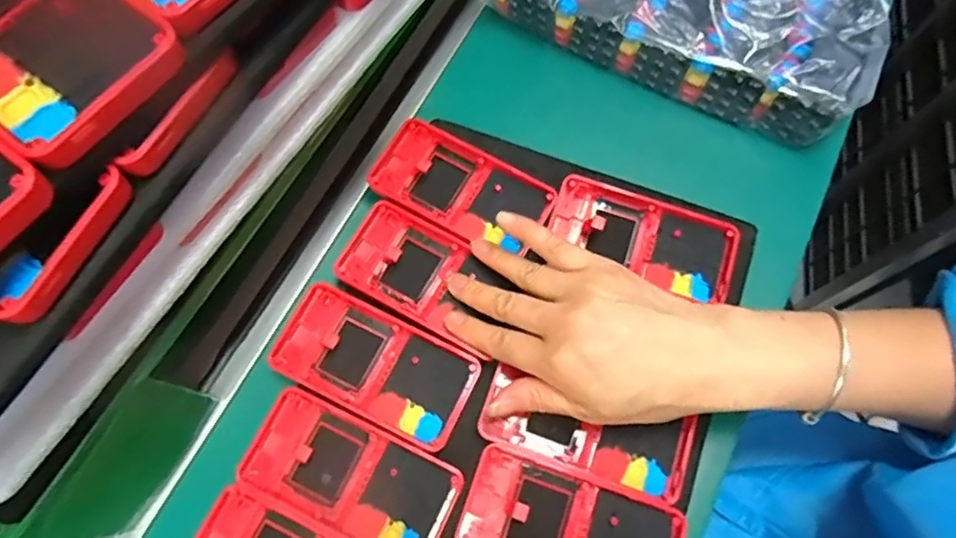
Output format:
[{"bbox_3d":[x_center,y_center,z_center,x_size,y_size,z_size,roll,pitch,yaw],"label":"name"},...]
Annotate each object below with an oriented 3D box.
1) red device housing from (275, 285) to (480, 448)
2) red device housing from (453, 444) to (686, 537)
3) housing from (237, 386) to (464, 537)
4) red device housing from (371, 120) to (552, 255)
[{"bbox_3d":[-0.065,0.060,0.369,0.123,0.026,0.061,24,66,14],"label":"red device housing"},{"bbox_3d":[0.052,0.148,0.333,0.121,0.022,0.062,17,64,11],"label":"red device housing"},{"bbox_3d":[-0.076,0.122,0.344,0.122,0.021,0.061,22,65,13],"label":"housing"},{"bbox_3d":[-0.013,-0.056,0.407,0.120,0.021,0.062,24,66,14],"label":"red device housing"}]

